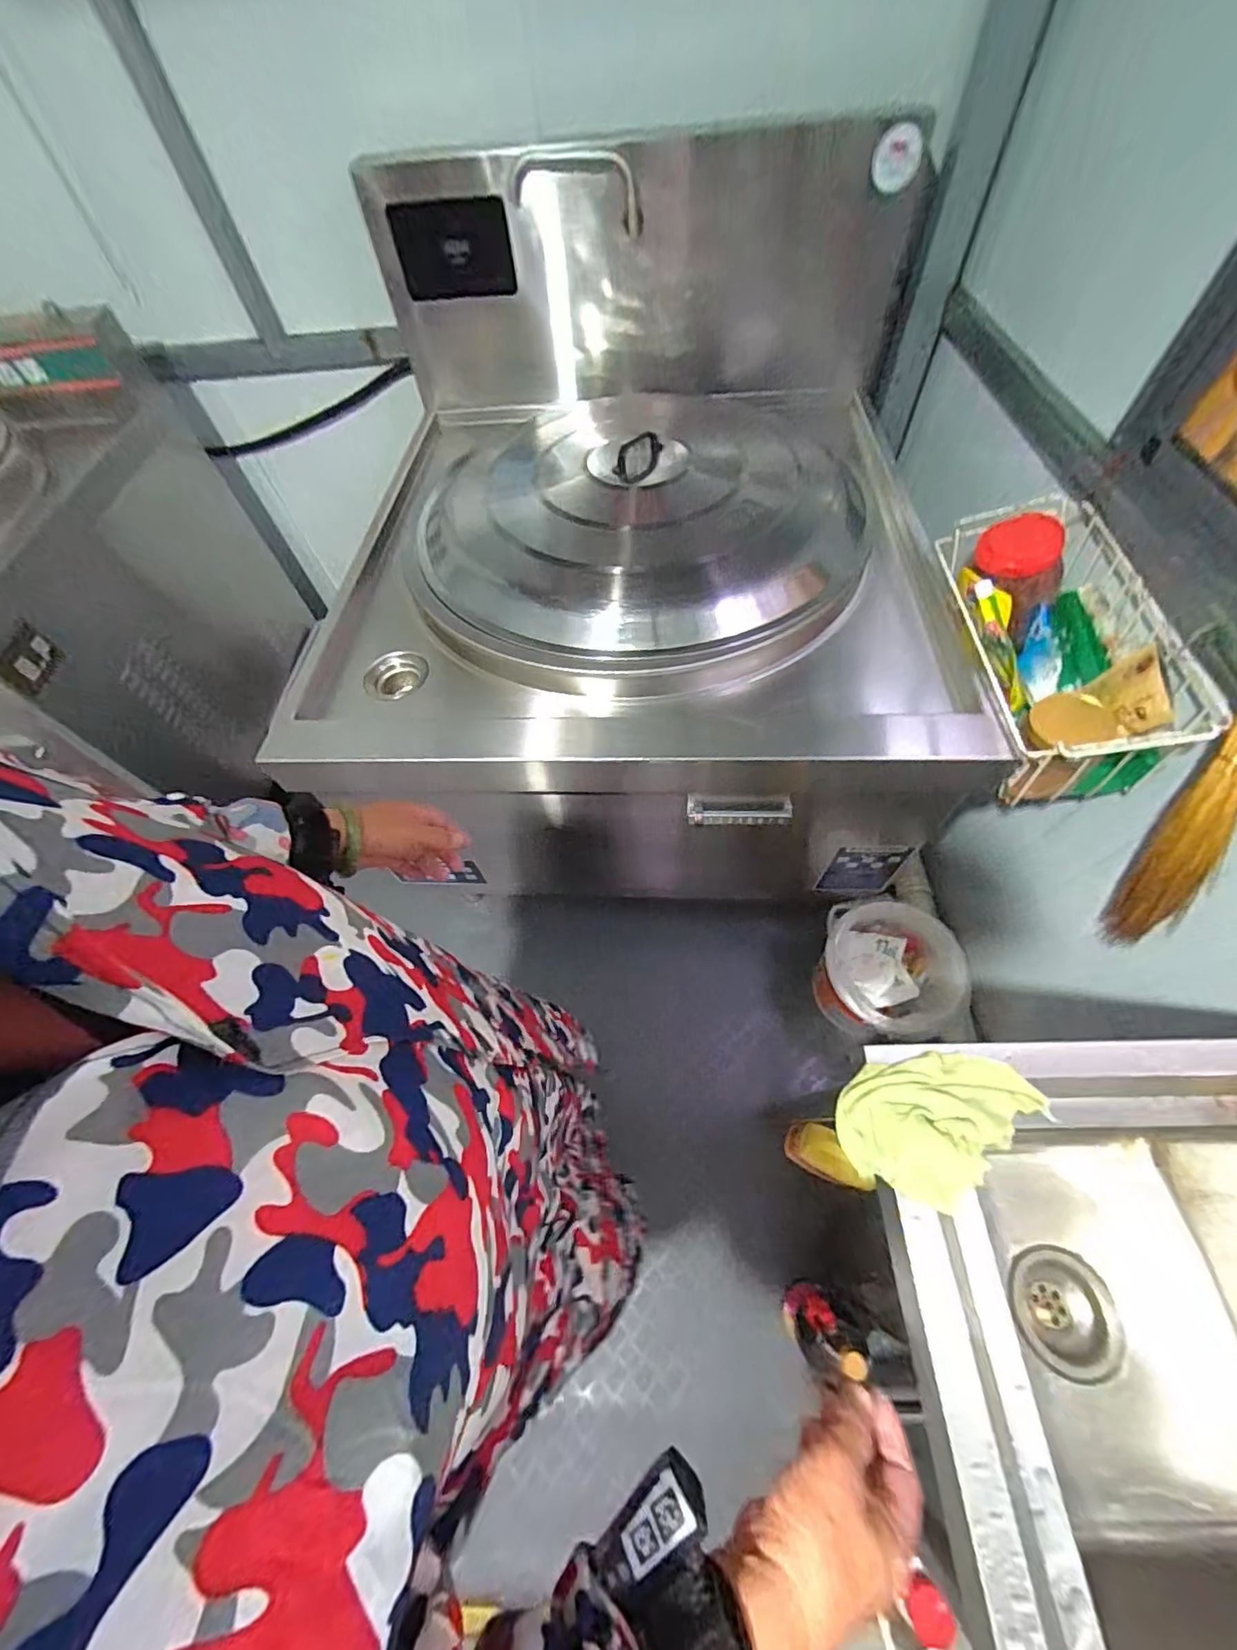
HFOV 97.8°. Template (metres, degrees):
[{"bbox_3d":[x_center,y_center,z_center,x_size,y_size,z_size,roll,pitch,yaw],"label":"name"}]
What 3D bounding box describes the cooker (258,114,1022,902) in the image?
[{"bbox_3d":[0.041,-0.534,1.102,1.051,0.908,1.223,0,60,2],"label":"cooker"}]

